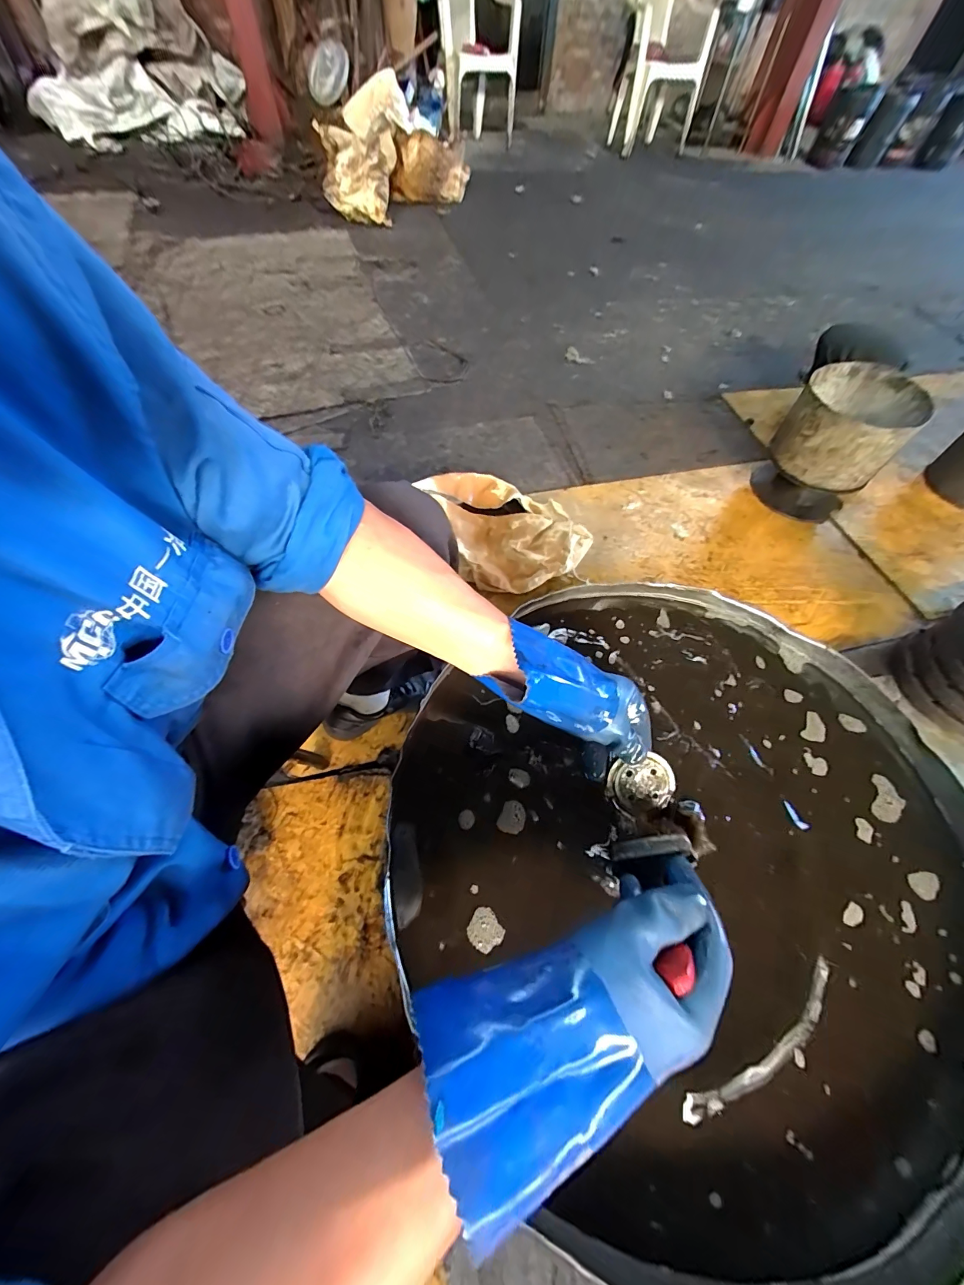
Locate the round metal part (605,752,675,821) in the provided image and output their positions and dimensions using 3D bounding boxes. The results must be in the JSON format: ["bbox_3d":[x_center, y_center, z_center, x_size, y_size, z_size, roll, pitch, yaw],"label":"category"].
[{"bbox_3d":[0.166,0.149,0.432,0.070,0.005,0.054,-20,82,0],"label":"round metal part"}]

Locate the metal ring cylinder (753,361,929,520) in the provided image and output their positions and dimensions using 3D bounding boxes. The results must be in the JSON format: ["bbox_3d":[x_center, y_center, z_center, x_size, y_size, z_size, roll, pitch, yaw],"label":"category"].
[{"bbox_3d":[0.979,-0.550,1.178,0.279,0.295,0.273,37,66,19],"label":"metal ring cylinder"}]

